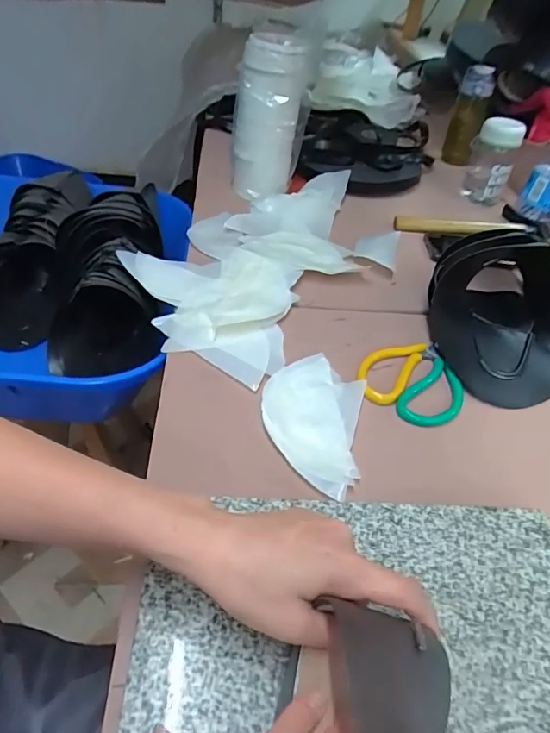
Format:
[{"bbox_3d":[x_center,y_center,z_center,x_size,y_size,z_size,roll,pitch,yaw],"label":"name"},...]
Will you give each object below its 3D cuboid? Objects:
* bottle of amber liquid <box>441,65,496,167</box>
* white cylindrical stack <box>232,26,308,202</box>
[{"bbox_3d":[0.374,-0.485,0.950,0.060,0.176,0.057,18,67,11],"label":"bottle of amber liquid"},{"bbox_3d":[-0.014,-0.376,0.742,0.094,0.220,0.077,3,43,-5],"label":"white cylindrical stack"}]

